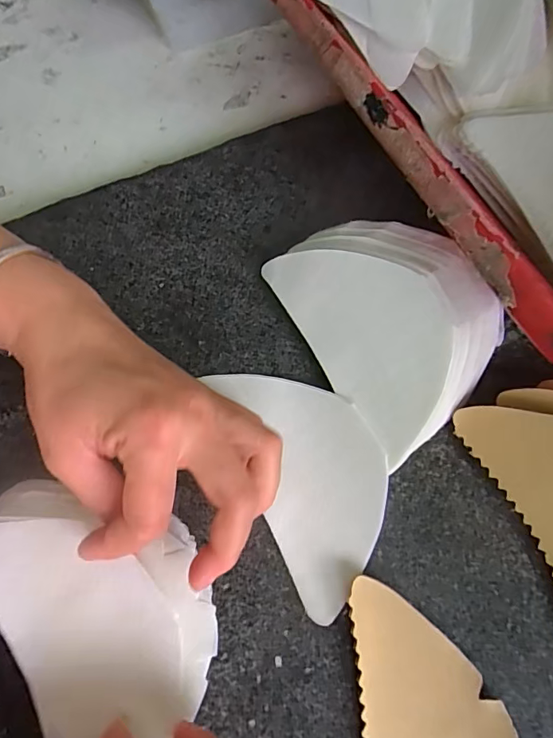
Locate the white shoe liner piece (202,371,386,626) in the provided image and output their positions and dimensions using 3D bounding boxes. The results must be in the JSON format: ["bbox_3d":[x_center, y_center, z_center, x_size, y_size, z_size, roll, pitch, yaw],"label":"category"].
[{"bbox_3d":[0.020,0.054,0.260,0.072,0.007,0.140,-28,72,-1],"label":"white shoe liner piece"}]

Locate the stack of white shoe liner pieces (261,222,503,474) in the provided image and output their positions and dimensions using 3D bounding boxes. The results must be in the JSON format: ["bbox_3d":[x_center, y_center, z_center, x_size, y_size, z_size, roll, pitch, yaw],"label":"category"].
[{"bbox_3d":[0.072,-0.037,0.278,0.113,0.034,0.141,-31,73,-12],"label":"stack of white shoe liner pieces"}]

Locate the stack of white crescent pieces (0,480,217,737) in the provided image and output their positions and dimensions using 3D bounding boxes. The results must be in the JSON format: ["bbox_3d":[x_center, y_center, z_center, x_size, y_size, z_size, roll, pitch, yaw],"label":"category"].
[{"bbox_3d":[-0.084,0.111,0.218,0.089,0.032,0.146,-29,71,-11],"label":"stack of white crescent pieces"}]

